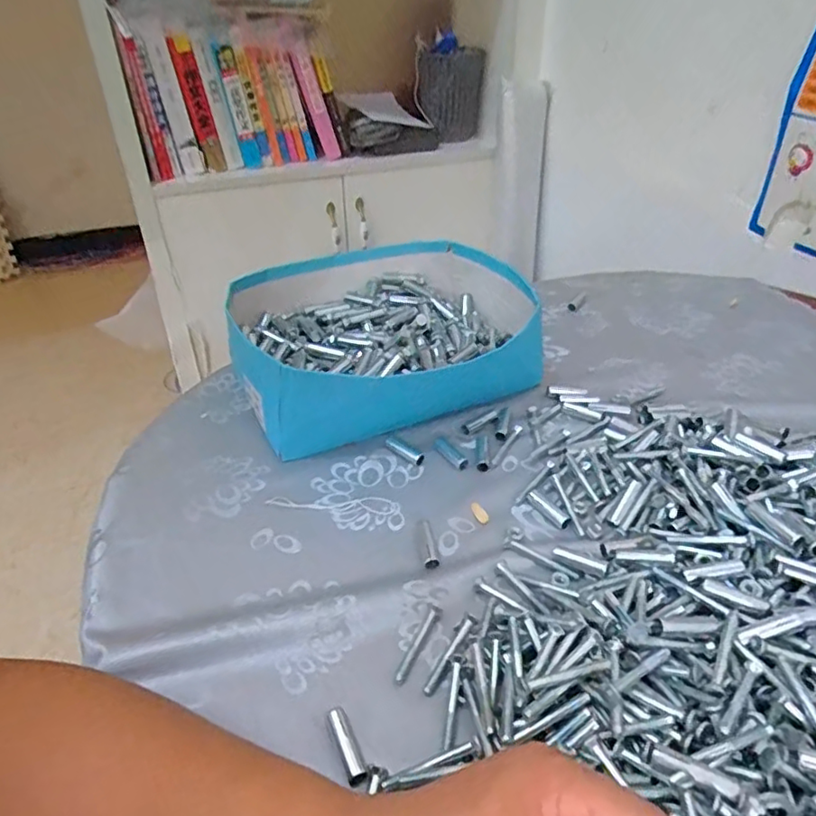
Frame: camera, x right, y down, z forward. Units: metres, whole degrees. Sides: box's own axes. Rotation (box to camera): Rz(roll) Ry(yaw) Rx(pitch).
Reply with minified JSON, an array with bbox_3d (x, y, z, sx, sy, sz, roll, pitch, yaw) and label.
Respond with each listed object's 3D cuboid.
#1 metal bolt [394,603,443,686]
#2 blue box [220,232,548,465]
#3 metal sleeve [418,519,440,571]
[{"bbox_3d":[0.008,0.148,0.377,0.010,0.004,0.059,15,40,20],"label":"metal bolt"},{"bbox_3d":[-0.020,-0.074,0.619,0.301,0.093,0.252,-13,39,-15],"label":"blue box"},{"bbox_3d":[0.015,0.100,0.441,0.011,0.007,0.049,-5,37,-5],"label":"metal sleeve"}]

